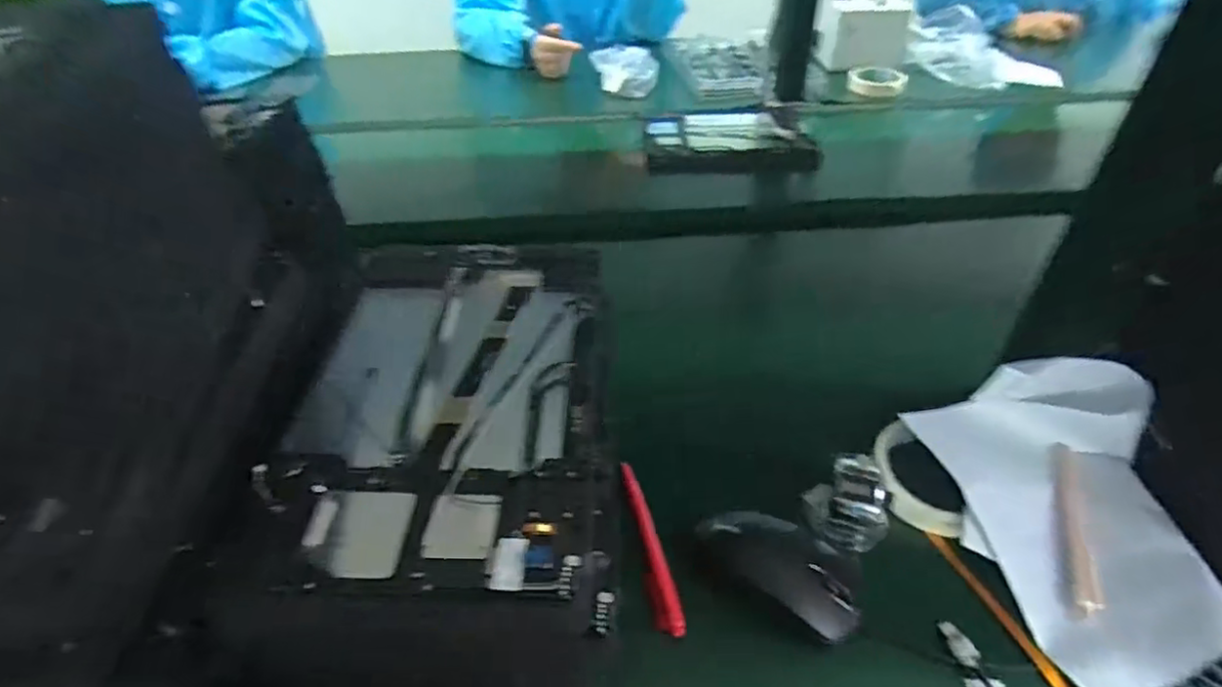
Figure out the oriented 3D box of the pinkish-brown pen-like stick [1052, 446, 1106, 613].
[{"bbox_3d":[0.324,0.124,0.446,0.014,0.012,0.147,14,44,17],"label":"pinkish-brown pen-like stick"}]

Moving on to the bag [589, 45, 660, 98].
[{"bbox_3d":[0.022,-0.468,1.094,0.117,0.053,0.080,5,42,8],"label":"bag"}]

